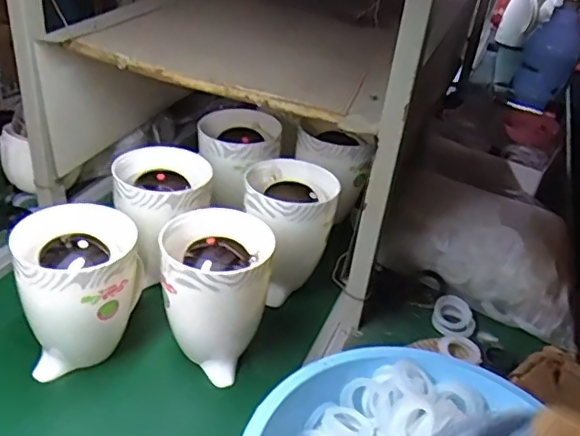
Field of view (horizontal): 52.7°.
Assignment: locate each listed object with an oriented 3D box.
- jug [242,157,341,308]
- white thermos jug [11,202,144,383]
[{"bbox_3d":[-0.007,0.013,0.960,0.141,0.176,0.155,5,33,-3],"label":"jug"},{"bbox_3d":[-0.274,0.099,0.780,0.148,0.195,0.134,-7,36,-20],"label":"white thermos jug"}]

